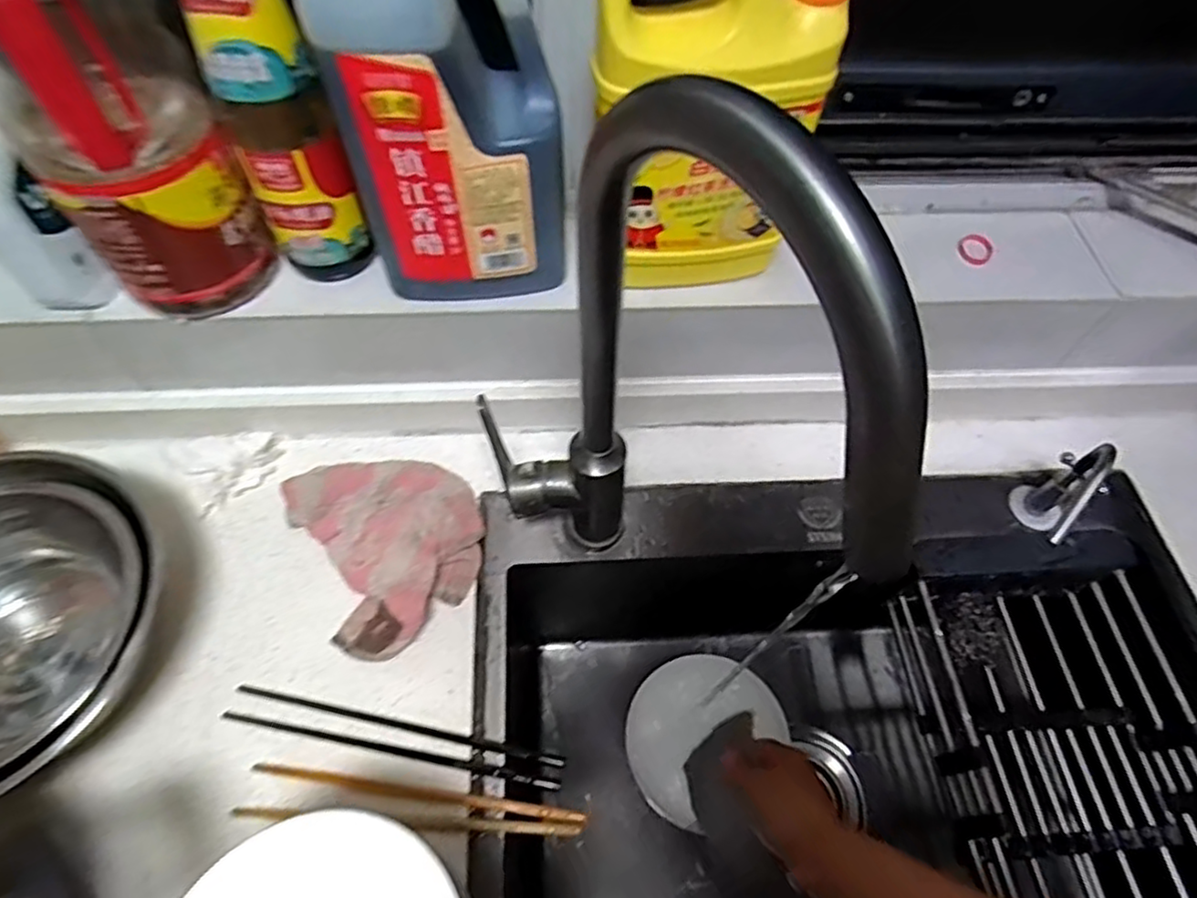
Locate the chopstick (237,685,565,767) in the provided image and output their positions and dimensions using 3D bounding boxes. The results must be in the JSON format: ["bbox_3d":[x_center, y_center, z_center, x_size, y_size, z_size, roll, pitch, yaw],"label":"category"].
[{"bbox_3d":[-0.141,0.198,0.473,0.235,0.010,0.008,10,60,5],"label":"chopstick"}]

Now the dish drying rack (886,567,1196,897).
[{"bbox_3d":[0.367,0.248,0.518,0.190,0.069,0.300,-2,59,-2],"label":"dish drying rack"}]

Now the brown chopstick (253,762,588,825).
[{"bbox_3d":[-0.122,0.235,0.451,0.225,0.008,0.009,8,60,3],"label":"brown chopstick"}]

